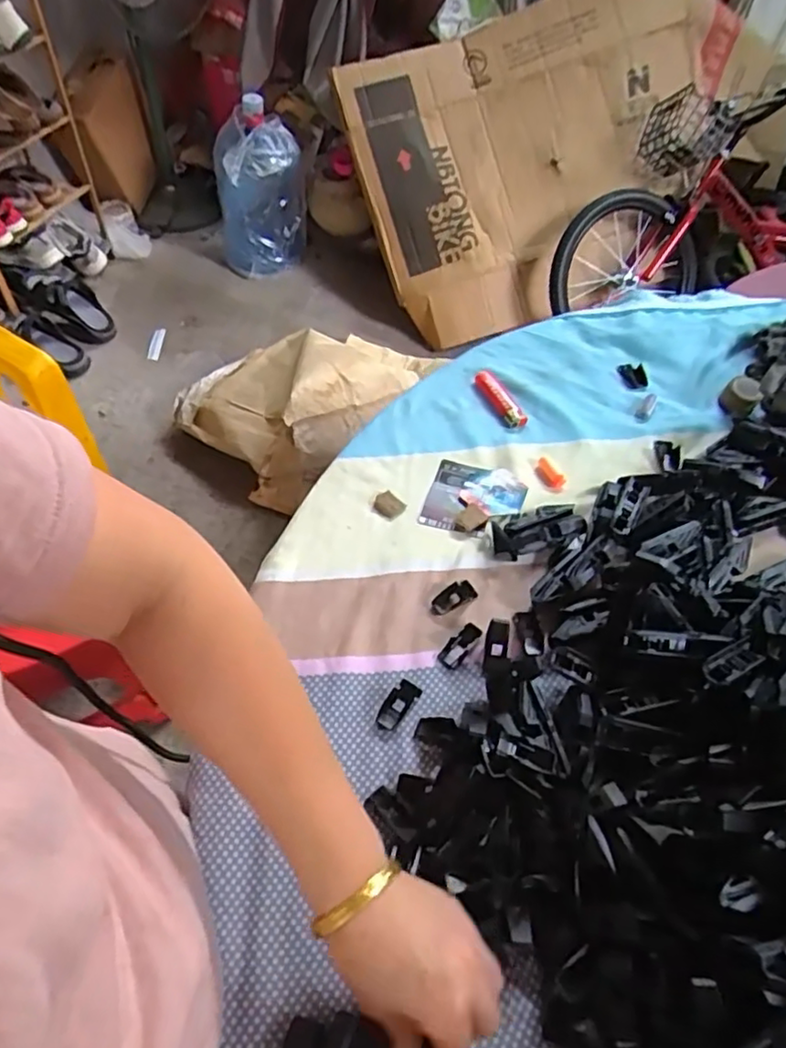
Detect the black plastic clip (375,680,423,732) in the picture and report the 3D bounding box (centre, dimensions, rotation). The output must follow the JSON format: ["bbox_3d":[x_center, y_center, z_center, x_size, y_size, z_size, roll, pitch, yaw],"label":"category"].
[{"bbox_3d":[0.003,0.137,0.482,0.018,0.004,0.042,32,58,20],"label":"black plastic clip"}]

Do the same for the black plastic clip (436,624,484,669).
[{"bbox_3d":[0.054,0.096,0.509,0.016,0.005,0.042,33,59,21],"label":"black plastic clip"}]

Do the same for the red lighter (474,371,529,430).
[{"bbox_3d":[0.114,-0.135,0.682,0.022,0.013,0.085,-19,56,-15],"label":"red lighter"}]

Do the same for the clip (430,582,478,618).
[{"bbox_3d":[0.051,0.062,0.533,0.042,0.007,0.019,-31,60,-23],"label":"clip"}]

